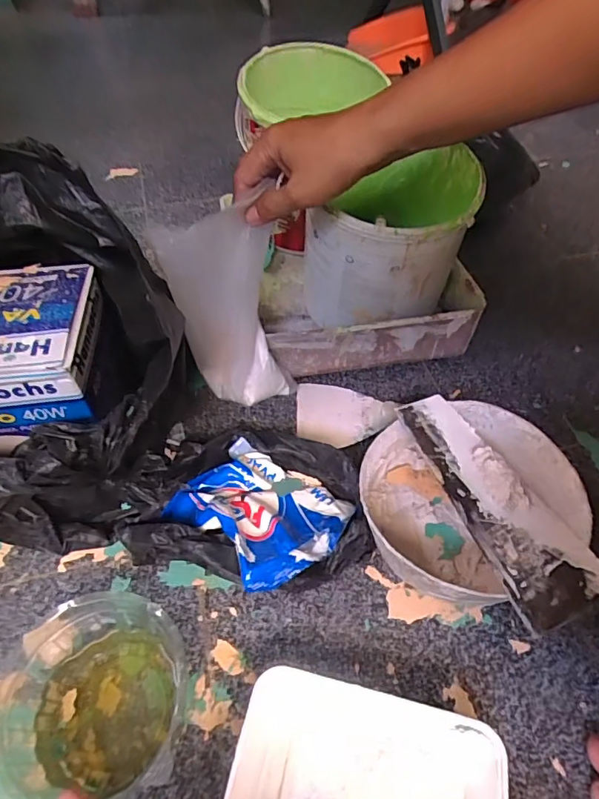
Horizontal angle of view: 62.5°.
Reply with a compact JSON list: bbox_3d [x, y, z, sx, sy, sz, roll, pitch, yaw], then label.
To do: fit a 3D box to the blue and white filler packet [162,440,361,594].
[{"bbox_3d":[-0.033,0.099,0.446,0.143,0.065,0.121,35,58,26],"label":"blue and white filler packet"}]

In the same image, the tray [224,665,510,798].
[{"bbox_3d":[0.040,0.259,0.323,0.172,0.047,0.116,11,51,8],"label":"tray"}]

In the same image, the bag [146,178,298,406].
[{"bbox_3d":[-0.060,-0.078,0.465,0.095,0.201,0.034,-25,46,-13],"label":"bag"}]

